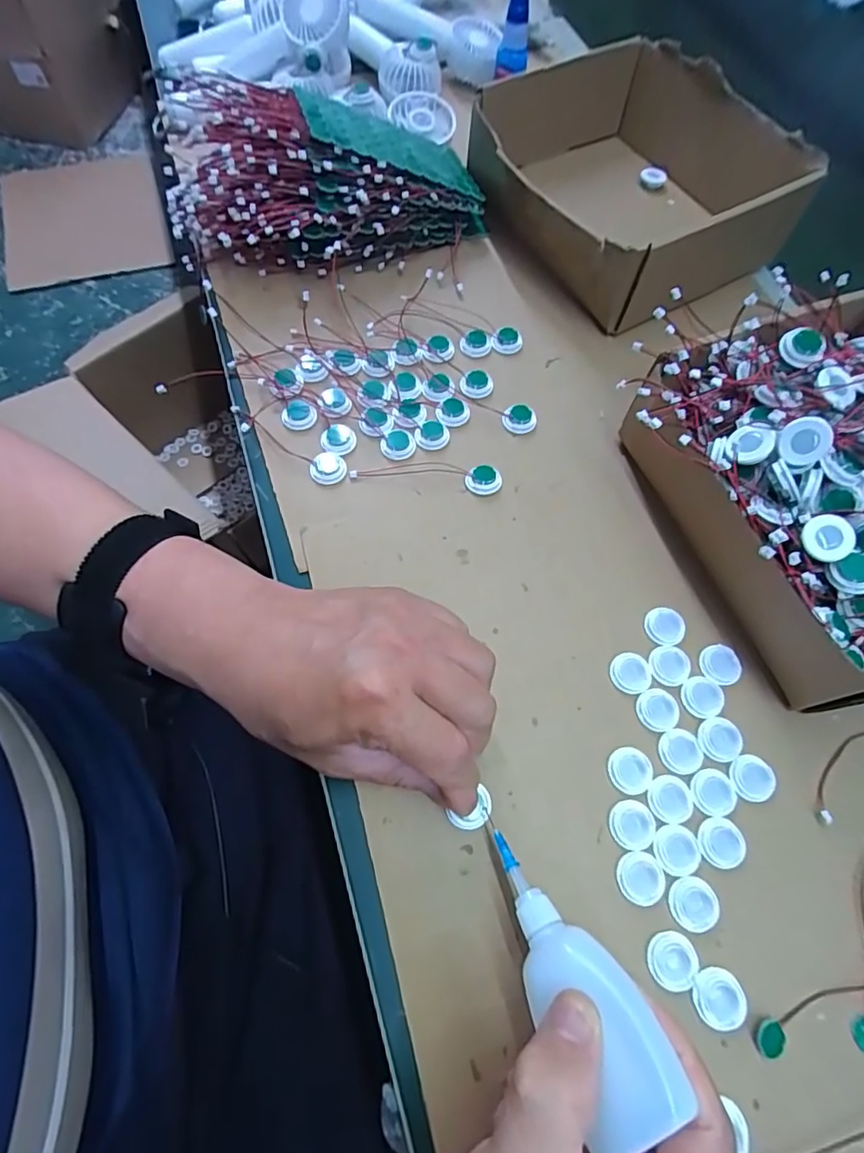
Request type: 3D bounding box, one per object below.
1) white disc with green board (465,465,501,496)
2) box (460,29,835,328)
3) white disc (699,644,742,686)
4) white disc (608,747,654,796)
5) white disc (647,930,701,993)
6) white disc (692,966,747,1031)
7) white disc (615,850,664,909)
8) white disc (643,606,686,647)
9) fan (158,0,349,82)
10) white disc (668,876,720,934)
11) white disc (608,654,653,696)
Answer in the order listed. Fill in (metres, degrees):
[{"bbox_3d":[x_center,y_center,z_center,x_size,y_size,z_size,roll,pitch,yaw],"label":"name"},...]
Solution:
[{"bbox_3d":[0.033,-0.060,0.348,0.020,0.006,0.021,1,66,-1],"label":"white disc with green board"},{"bbox_3d":[0.157,-0.315,0.431,0.208,0.067,0.222,-31,71,-14],"label":"box"},{"bbox_3d":[0.164,0.049,0.307,0.023,0.004,0.023,1,66,-1],"label":"white disc"},{"bbox_3d":[0.104,0.101,0.284,0.022,0.004,0.022,1,66,-1],"label":"white disc"},{"bbox_3d":[0.111,0.177,0.249,0.024,0.004,0.022,1,66,-1],"label":"white disc"},{"bbox_3d":[0.129,0.190,0.245,0.023,0.004,0.022,1,66,-1],"label":"white disc"},{"bbox_3d":[0.102,0.146,0.263,0.022,0.004,0.023,1,66,-1],"label":"white disc"},{"bbox_3d":[0.136,0.029,0.317,0.022,0.005,0.022,1,66,-1],"label":"white disc"},{"bbox_3d":[-0.162,-0.488,0.492,0.180,0.039,0.089,-2,66,15],"label":"fan"},{"bbox_3d":[0.126,0.156,0.260,0.023,0.004,0.023,1,66,-1],"label":"white disc"},{"bbox_3d":[0.112,0.054,0.306,0.022,0.004,0.022,-11,67,-6],"label":"white disc"}]

